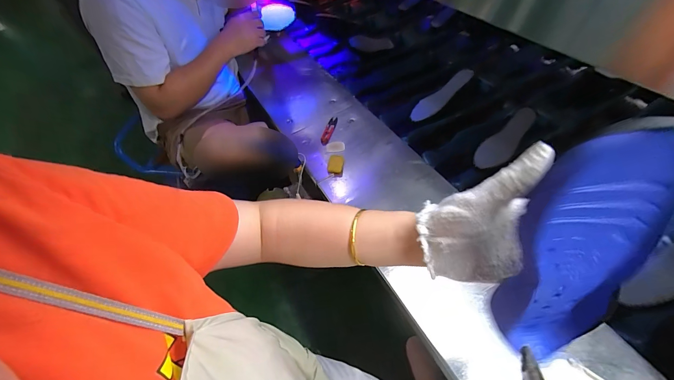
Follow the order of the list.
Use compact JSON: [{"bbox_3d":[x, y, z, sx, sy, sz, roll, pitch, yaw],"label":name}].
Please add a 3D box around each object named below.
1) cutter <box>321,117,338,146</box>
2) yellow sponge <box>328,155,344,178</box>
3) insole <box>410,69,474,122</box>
[{"bbox_3d":[-0.020,-0.158,0.802,0.026,0.007,0.109,12,58,11],"label":"cutter"},{"bbox_3d":[-0.002,-0.057,0.721,0.036,0.013,0.059,5,57,6],"label":"yellow sponge"},{"bbox_3d":[0.292,-0.262,0.847,0.199,0.019,0.051,-39,59,10],"label":"insole"}]

